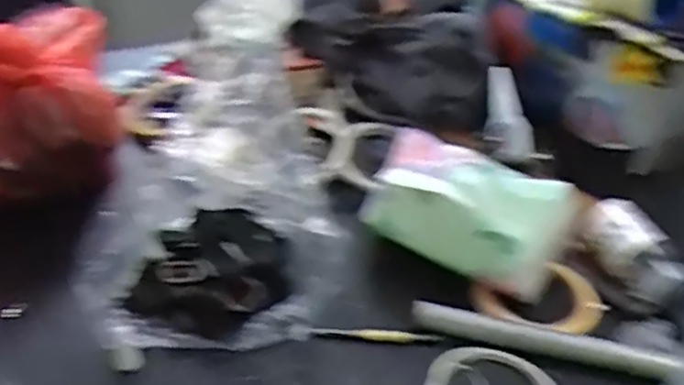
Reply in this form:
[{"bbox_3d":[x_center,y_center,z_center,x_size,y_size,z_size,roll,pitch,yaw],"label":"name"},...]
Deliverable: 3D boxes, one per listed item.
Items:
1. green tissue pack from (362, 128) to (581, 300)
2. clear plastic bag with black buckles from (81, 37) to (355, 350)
[{"bbox_3d":[0.097,0.014,0.539,0.160,0.078,0.076,21,38,20],"label":"green tissue pack"},{"bbox_3d":[-0.098,-0.007,0.529,0.166,0.126,0.277,0,36,-9],"label":"clear plastic bag with black buckles"}]

